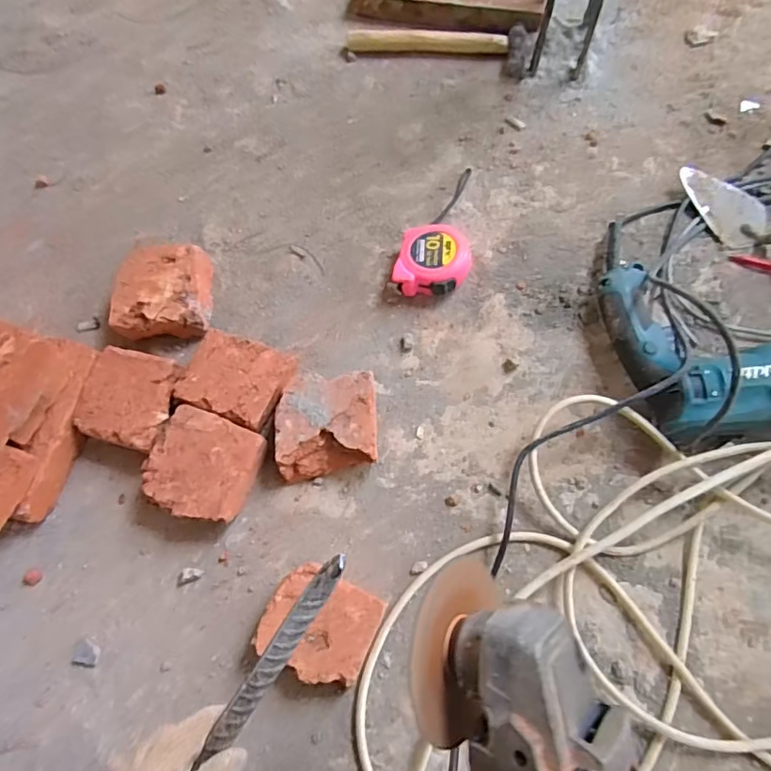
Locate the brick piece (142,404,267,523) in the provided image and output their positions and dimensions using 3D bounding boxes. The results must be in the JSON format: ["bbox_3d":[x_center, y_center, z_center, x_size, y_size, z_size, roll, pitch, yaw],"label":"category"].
[{"bbox_3d":[-0.194,0.091,0.601,0.112,0.057,0.110,13,71,7],"label":"brick piece"}]

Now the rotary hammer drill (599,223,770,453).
[{"bbox_3d":[0.448,-0.082,0.614,0.383,0.107,0.278,-5,73,1],"label":"rotary hammer drill"}]

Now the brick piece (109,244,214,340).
[{"bbox_3d":[-0.273,-0.113,0.680,0.109,0.060,0.114,-1,73,2],"label":"brick piece"}]

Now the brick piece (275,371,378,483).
[{"bbox_3d":[-0.063,0.047,0.613,0.110,0.056,0.112,-3,73,1],"label":"brick piece"}]

